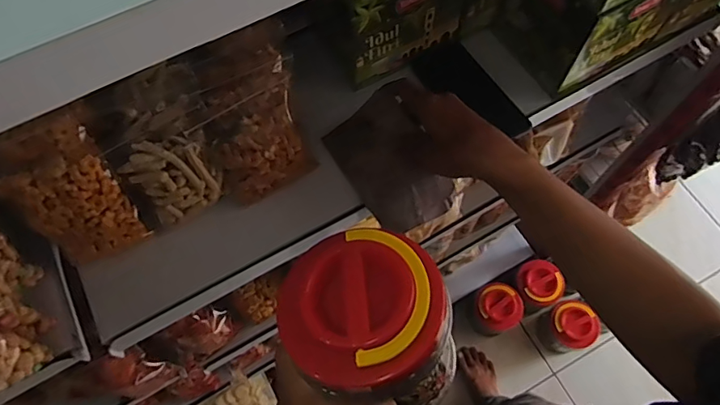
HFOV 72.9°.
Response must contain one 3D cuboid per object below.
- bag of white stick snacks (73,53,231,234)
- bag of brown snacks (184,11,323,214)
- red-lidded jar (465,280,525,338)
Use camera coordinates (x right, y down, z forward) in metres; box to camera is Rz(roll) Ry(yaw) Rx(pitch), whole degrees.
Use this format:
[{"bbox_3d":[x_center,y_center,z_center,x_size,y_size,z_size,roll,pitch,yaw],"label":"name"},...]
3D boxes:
[{"bbox_3d":[-0.214,-0.067,0.531,0.119,0.103,0.138,-27,69,-9],"label":"bag of white stick snacks"},{"bbox_3d":[-0.120,-0.109,0.560,0.109,0.103,0.165,-18,68,-5],"label":"bag of brown snacks"},{"bbox_3d":[0.432,0.360,1.606,0.143,0.243,0.146,-1,68,2],"label":"red-lidded jar"}]

